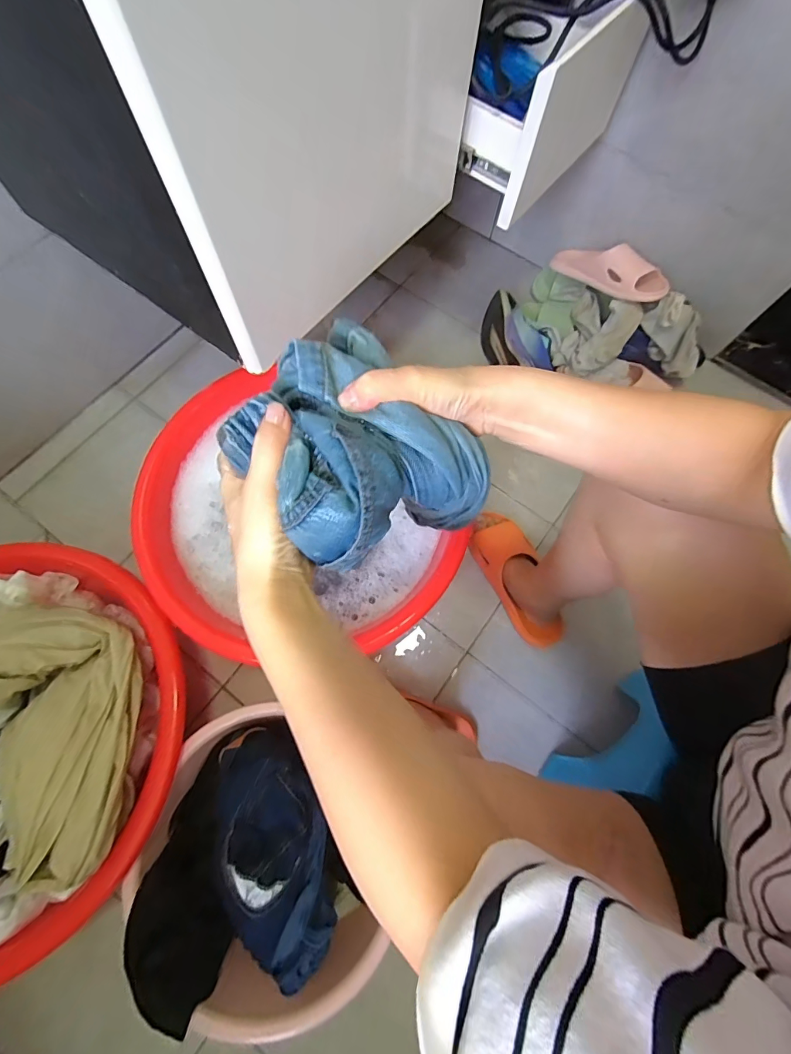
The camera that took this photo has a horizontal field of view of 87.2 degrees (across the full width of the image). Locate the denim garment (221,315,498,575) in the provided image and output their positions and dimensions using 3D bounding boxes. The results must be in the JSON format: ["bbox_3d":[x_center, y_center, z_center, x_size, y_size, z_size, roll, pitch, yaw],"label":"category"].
[{"bbox_3d":[-0.027,-0.056,0.297,0.144,0.082,0.155,0,71,0],"label":"denim garment"}]

